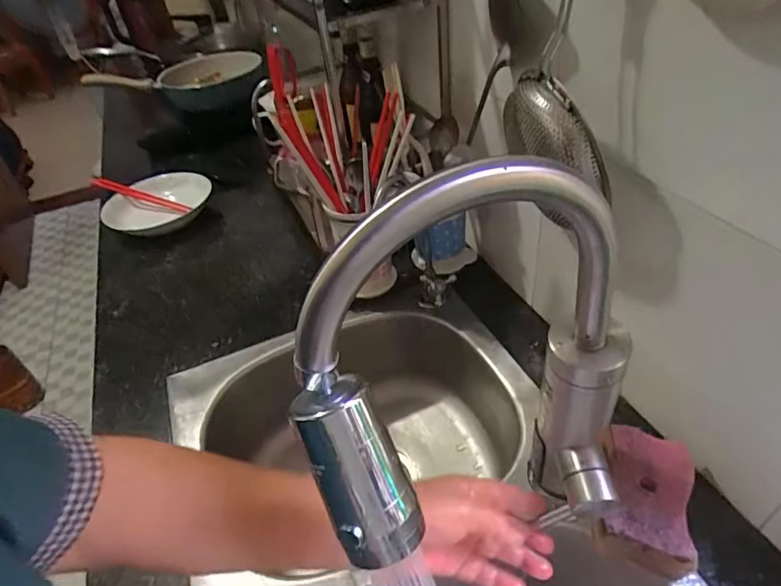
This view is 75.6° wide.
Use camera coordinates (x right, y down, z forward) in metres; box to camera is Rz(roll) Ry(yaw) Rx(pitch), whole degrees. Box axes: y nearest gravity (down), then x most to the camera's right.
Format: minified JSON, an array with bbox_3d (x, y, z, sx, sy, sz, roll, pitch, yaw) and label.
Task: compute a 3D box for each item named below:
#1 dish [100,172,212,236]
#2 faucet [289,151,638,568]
[{"bbox_3d":[-0.470,-0.179,1.019,0.210,0.051,0.201,-15,41,-9],"label":"dish"},{"bbox_3d":[0.063,0.091,0.326,0.217,0.355,0.073,-24,43,-17],"label":"faucet"}]

